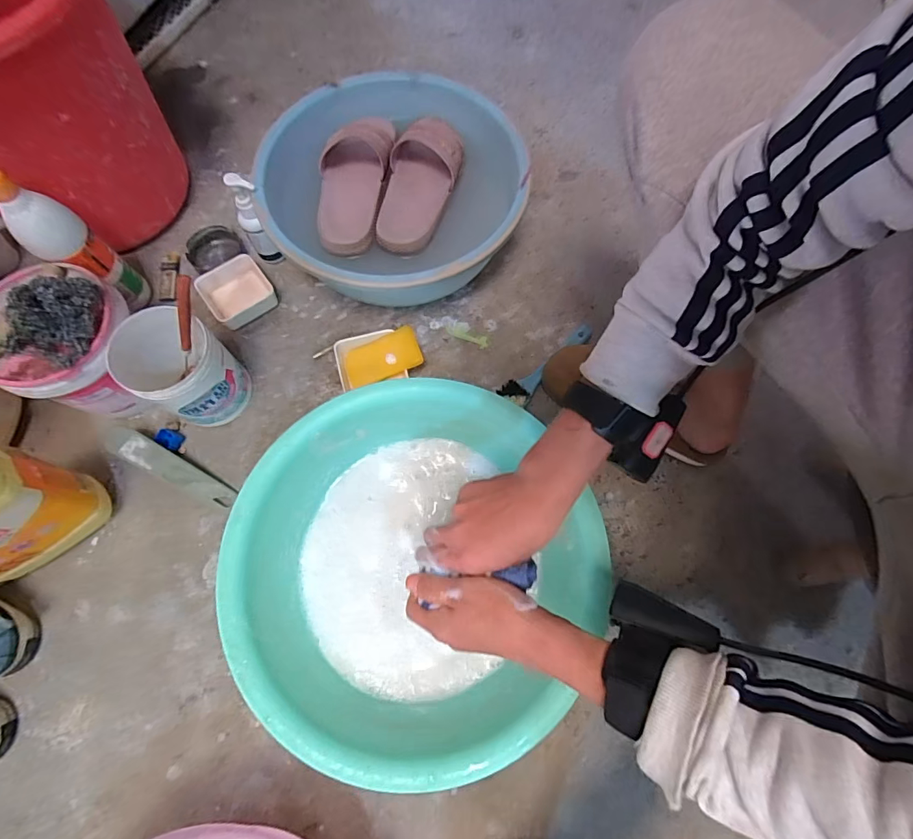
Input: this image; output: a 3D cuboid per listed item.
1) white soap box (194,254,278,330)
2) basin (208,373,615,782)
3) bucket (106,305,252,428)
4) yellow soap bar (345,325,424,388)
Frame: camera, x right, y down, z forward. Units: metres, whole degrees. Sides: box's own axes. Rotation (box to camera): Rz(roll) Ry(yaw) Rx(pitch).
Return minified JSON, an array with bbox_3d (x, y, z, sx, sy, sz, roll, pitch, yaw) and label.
[{"bbox_3d":[-0.315,-0.182,0.644,0.091,0.028,0.092,-35,76,-11],"label":"white soap box"},{"bbox_3d":[-0.042,0.149,0.486,0.342,0.137,0.356,0,73,-1],"label":"basin"},{"bbox_3d":[-0.334,-0.058,0.556,0.109,0.137,0.102,0,73,-1],"label":"bucket"},{"bbox_3d":[-0.103,-0.084,0.608,0.110,0.023,0.059,-21,80,10],"label":"yellow soap bar"}]

